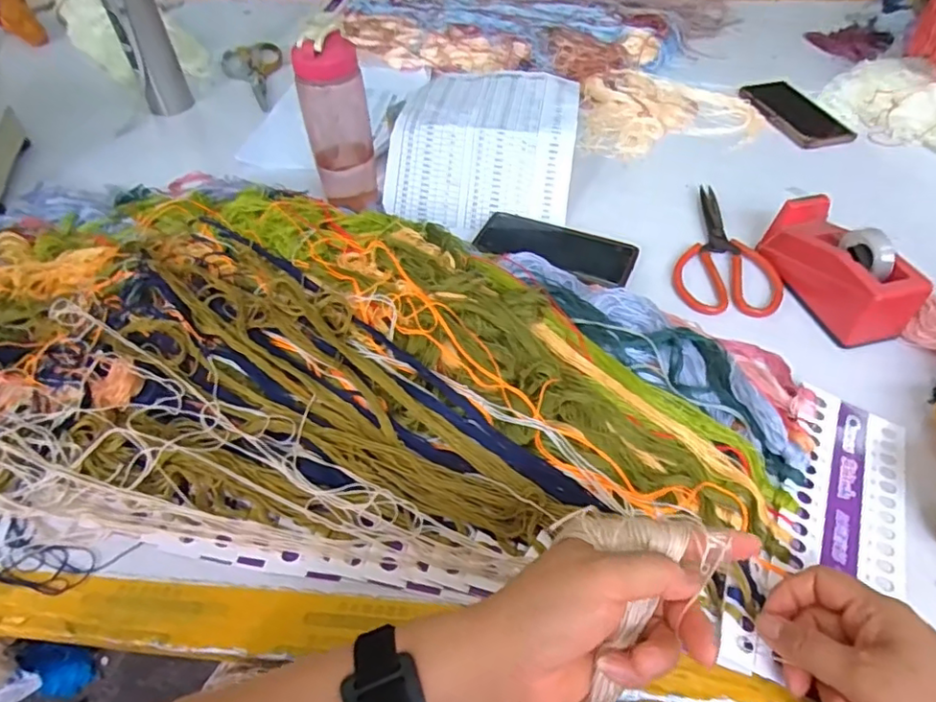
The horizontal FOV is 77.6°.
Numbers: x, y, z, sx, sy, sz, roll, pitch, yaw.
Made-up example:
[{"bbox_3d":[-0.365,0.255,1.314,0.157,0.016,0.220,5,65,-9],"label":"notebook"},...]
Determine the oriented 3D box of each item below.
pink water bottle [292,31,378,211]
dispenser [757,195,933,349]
[{"bbox_3d":[-0.140,-0.244,0.627,0.066,0.169,0.065,-12,50,-8],"label":"pink water bottle"},{"bbox_3d":[0.345,-0.079,0.551,0.062,0.068,0.151,-14,50,-10],"label":"dispenser"}]

